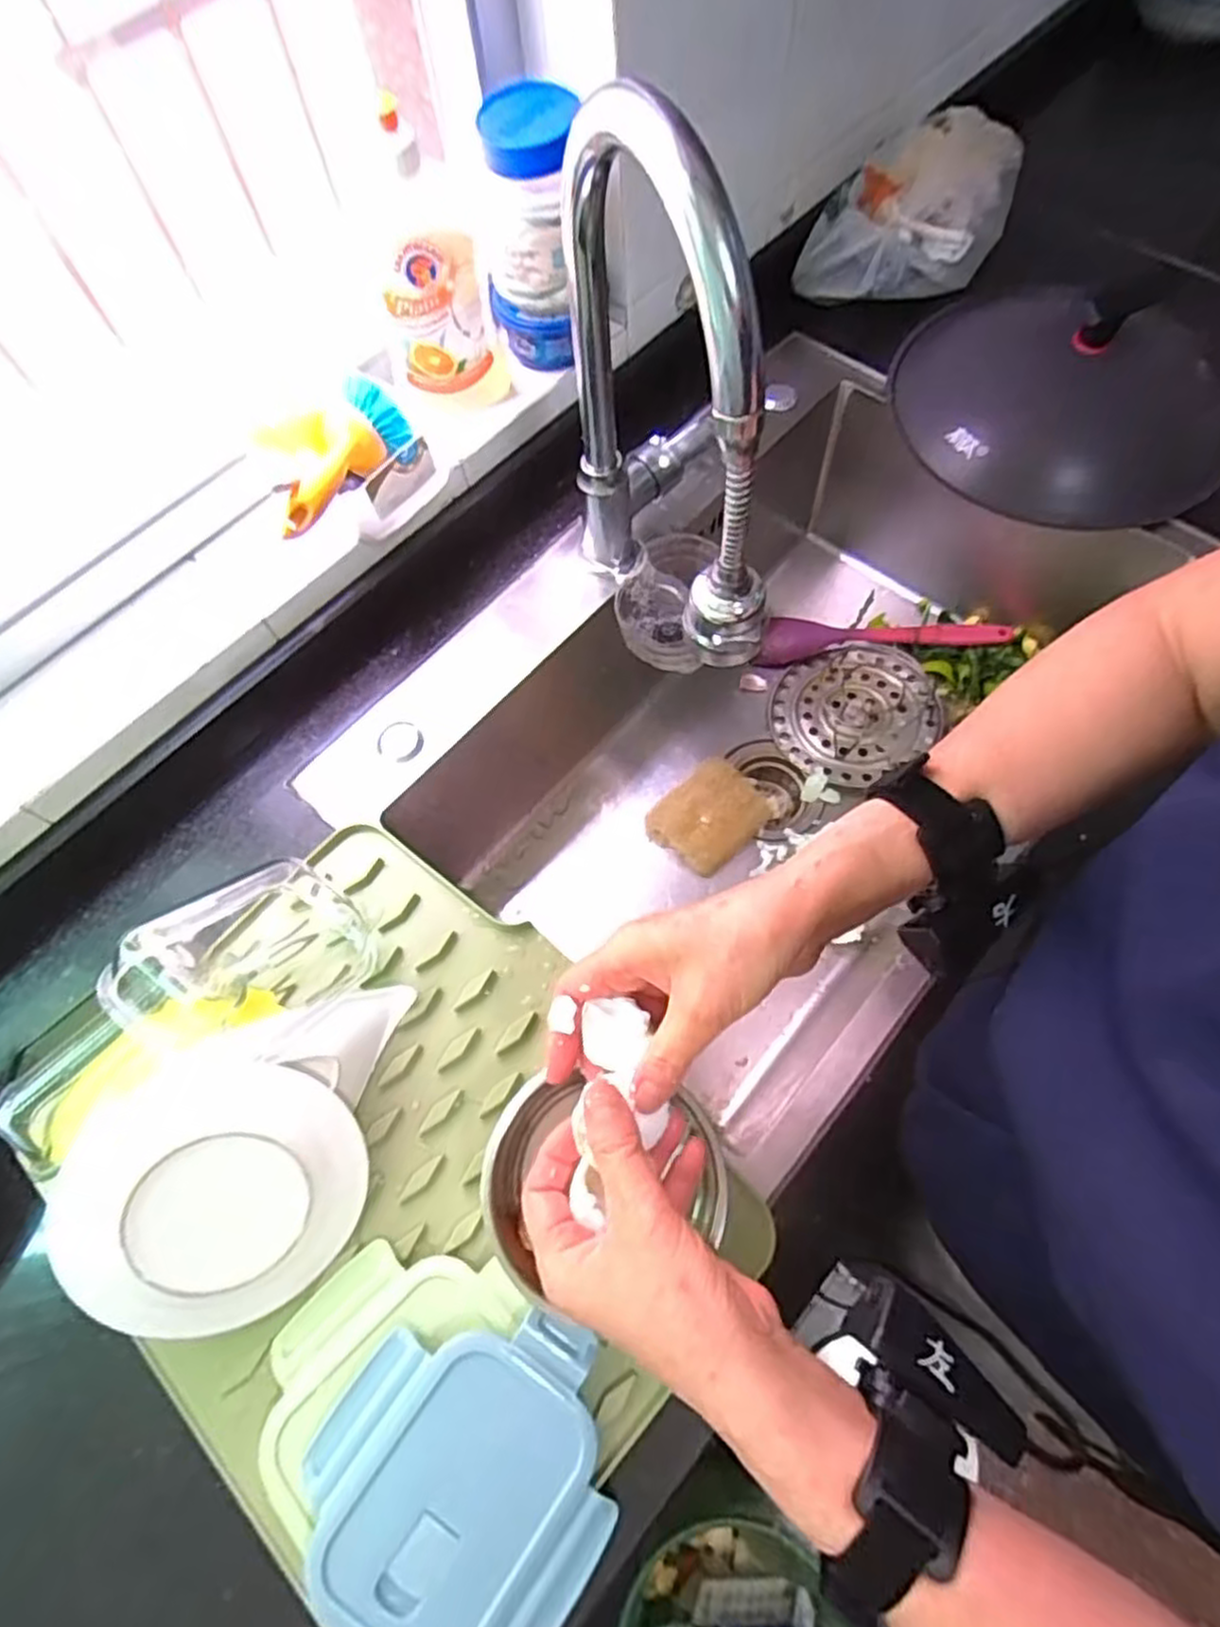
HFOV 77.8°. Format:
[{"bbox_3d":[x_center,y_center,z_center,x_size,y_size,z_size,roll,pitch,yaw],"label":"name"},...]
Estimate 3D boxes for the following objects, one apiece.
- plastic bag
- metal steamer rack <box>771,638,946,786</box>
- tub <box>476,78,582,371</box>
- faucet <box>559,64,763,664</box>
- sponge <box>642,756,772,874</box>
[{"bbox_3d":[0.282,-0.565,0.702,0.162,0.088,0.179,18,69,11],"label":"plastic bag"},{"bbox_3d":[0.253,-0.113,0.784,0.169,0.038,0.150,-29,68,-9],"label":"metal steamer rack"},{"bbox_3d":[-0.058,-0.423,0.561,0.073,0.153,0.089,-10,66,-1],"label":"tub"},{"bbox_3d":[0.032,-0.221,0.461,0.087,0.332,0.228,-10,66,-1],"label":"faucet"},{"bbox_3d":[0.098,0.004,0.742,0.084,0.037,0.102,41,75,18],"label":"sponge"}]

